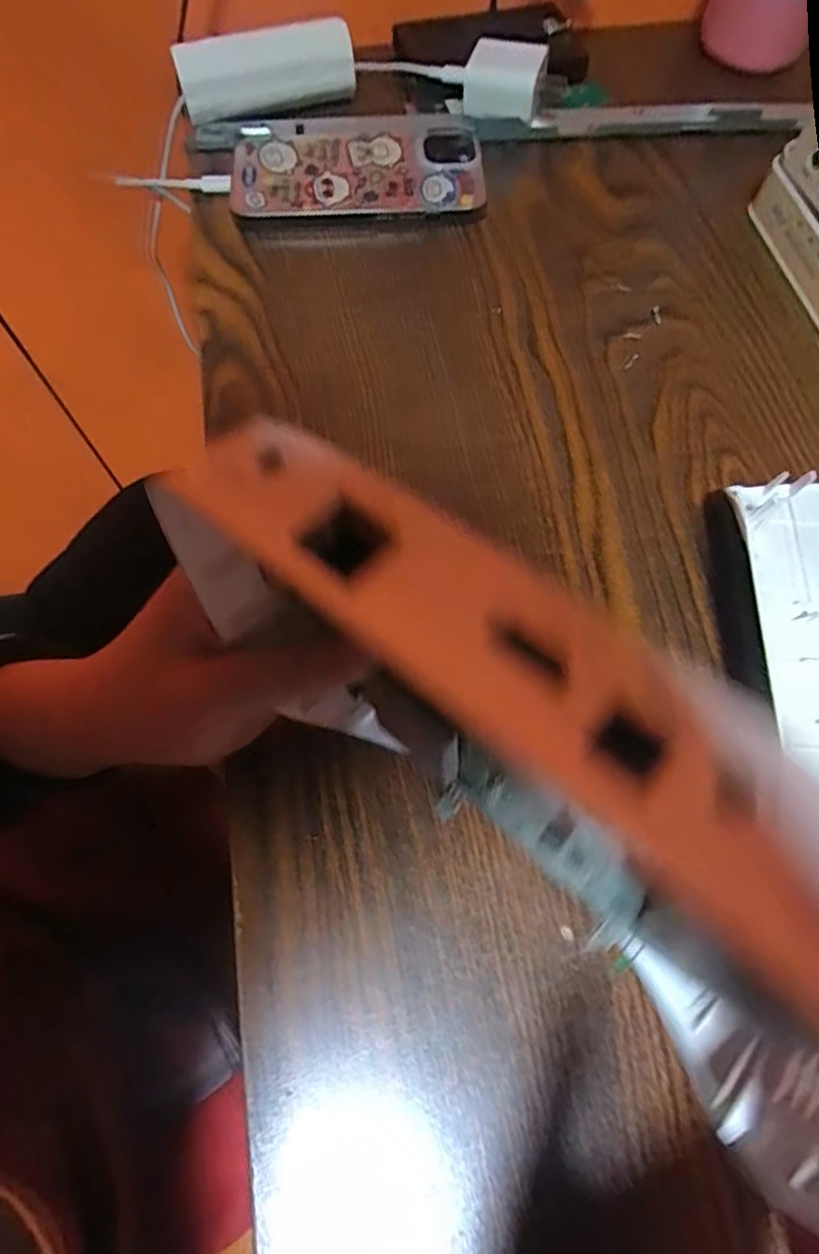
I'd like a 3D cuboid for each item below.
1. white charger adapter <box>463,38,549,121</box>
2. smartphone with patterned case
[{"bbox_3d":[0.054,-0.309,0.344,0.044,0.032,0.023,4,68,2],"label":"white charger adapter"},{"bbox_3d":[-0.028,-0.265,0.344,0.138,0.010,0.081,-2,72,-5],"label":"smartphone with patterned case"}]

